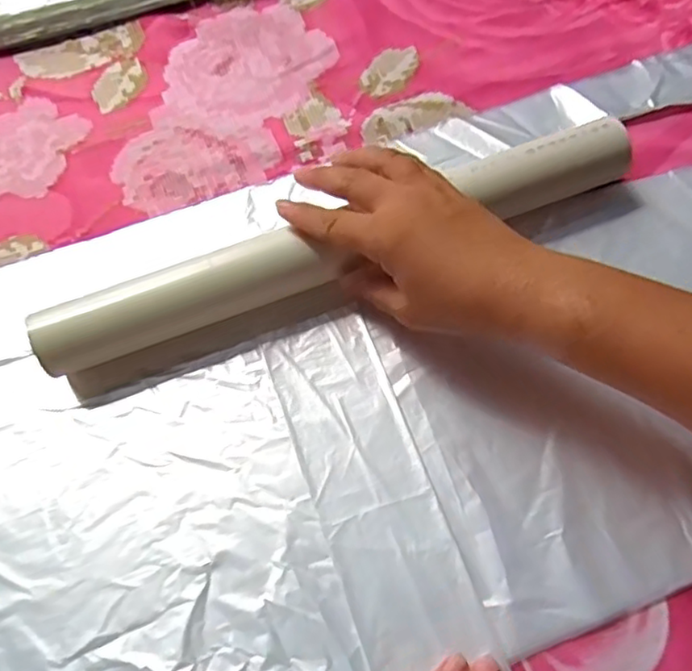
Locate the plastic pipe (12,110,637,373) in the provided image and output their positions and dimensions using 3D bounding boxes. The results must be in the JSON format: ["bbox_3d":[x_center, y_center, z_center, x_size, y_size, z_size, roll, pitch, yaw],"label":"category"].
[{"bbox_3d":[-0.002,-0.055,0.362,0.348,0.031,0.038,-20,69,-4],"label":"plastic pipe"}]

